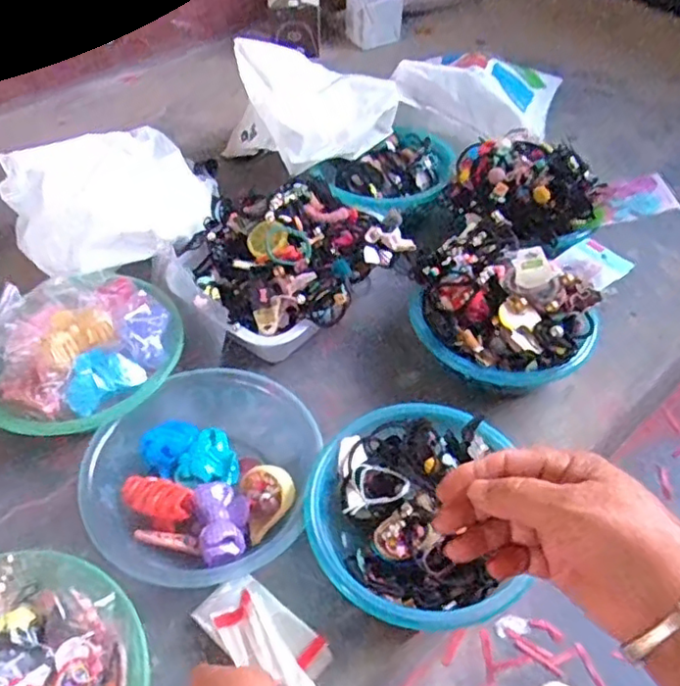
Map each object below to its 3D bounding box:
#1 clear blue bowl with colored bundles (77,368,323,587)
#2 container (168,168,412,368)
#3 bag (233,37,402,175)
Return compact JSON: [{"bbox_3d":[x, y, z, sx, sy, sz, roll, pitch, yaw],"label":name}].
[{"bbox_3d":[-0.145,0.142,0.668,0.221,0.081,0.230,0,49,0],"label":"clear blue bowl with colored bundles"},{"bbox_3d":[-0.061,-0.115,0.827,0.232,0.117,0.286,37,58,28],"label":"container"},{"bbox_3d":[-0.032,-0.374,0.971,0.245,0.127,0.170,2,49,2],"label":"bag"}]

